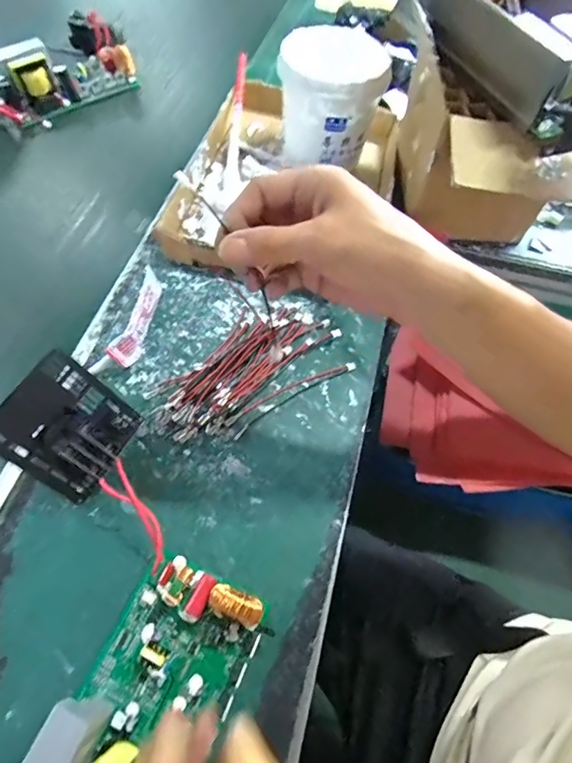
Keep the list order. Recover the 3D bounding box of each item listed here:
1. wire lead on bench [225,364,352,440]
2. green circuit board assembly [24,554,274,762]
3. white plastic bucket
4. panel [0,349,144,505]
[{"bbox_3d":[0.006,0.012,0.427,0.134,0.004,0.019,-29,63,-17],"label":"wire lead on bench"},{"bbox_3d":[-0.091,0.208,0.282,0.100,0.048,0.185,30,58,12],"label":"green circuit board assembly"},{"bbox_3d":[0.055,-0.337,0.550,0.119,0.117,0.123,8,61,2],"label":"white plastic bucket"},{"bbox_3d":[-0.165,0.035,0.349,0.033,0.093,0.086,-3,48,48],"label":"panel"}]

